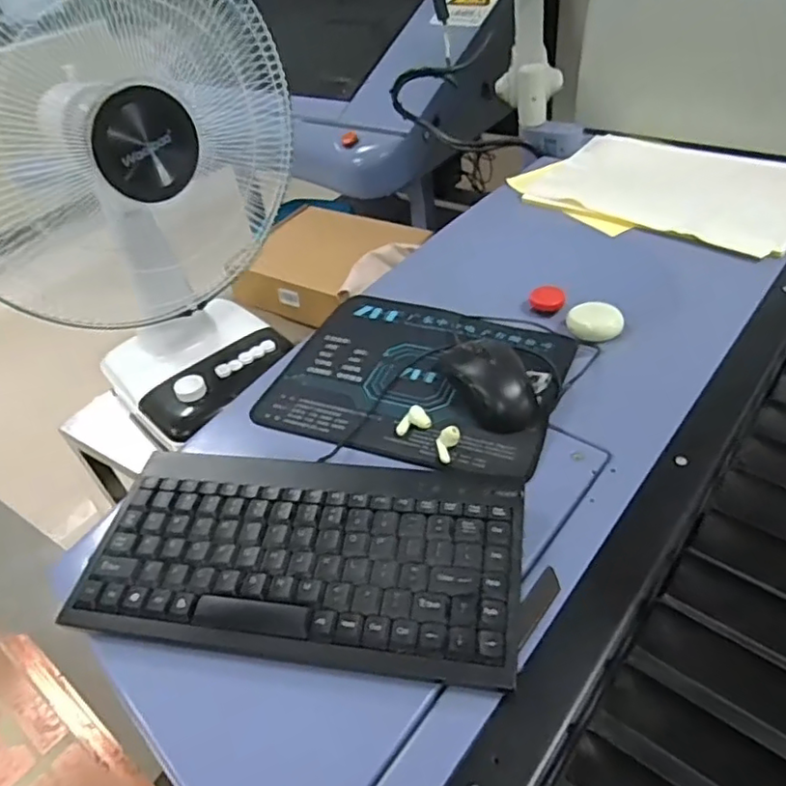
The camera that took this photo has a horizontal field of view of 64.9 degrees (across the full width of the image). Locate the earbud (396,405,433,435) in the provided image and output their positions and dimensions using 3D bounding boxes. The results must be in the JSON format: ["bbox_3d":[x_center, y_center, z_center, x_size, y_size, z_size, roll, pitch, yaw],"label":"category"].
[{"bbox_3d":[0.016,0.022,0.519,0.029,0.011,0.021,-12,42,-5],"label":"earbud"}]

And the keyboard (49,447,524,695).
[{"bbox_3d":[-0.062,0.105,0.423,0.290,0.025,0.146,2,42,10],"label":"keyboard"}]

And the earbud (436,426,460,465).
[{"bbox_3d":[0.044,0.041,0.492,0.017,0.019,0.023,1,42,10],"label":"earbud"}]

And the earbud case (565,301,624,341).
[{"bbox_3d":[0.205,-0.072,0.628,0.055,0.020,0.043,16,47,24],"label":"earbud case"}]

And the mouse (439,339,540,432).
[{"bbox_3d":[0.086,-0.011,0.533,0.057,0.039,0.094,-20,44,-14],"label":"mouse"}]

